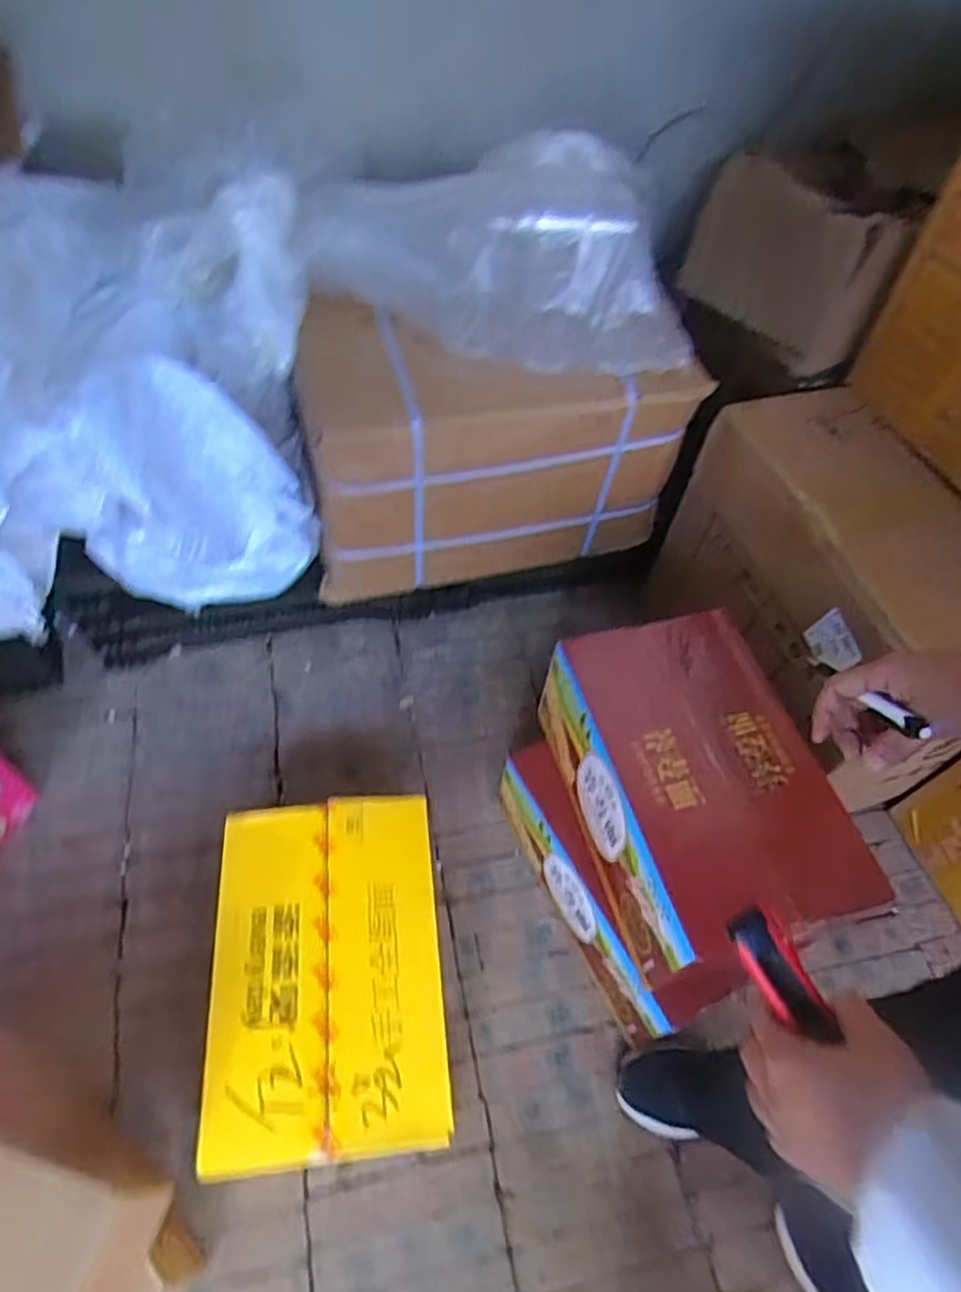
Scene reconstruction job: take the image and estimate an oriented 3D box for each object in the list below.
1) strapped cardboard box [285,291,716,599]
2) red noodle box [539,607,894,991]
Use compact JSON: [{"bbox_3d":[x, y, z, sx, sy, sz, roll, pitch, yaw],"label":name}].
[{"bbox_3d":[0.027,-0.283,1.041,0.543,0.333,0.202,-9,55,-12],"label":"strapped cardboard box"},{"bbox_3d":[0.254,0.173,0.863,0.236,0.192,0.367,-12,56,-13],"label":"red noodle box"}]

